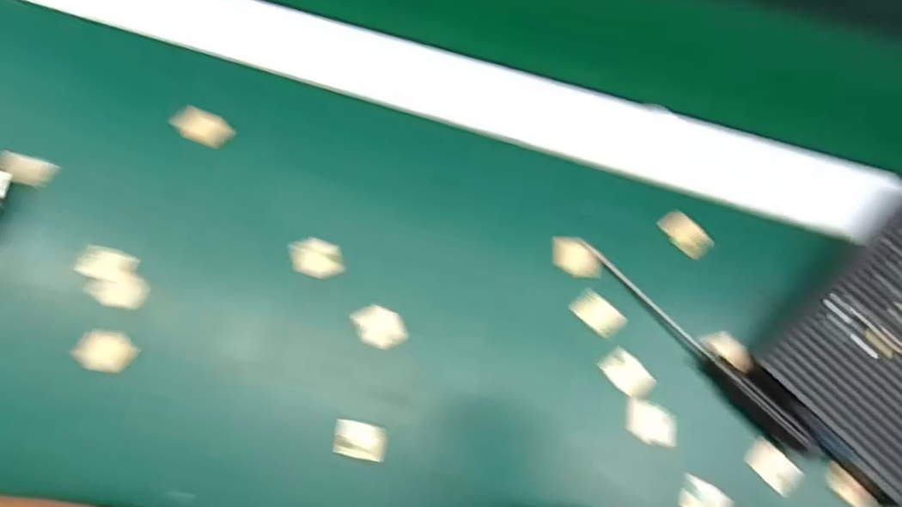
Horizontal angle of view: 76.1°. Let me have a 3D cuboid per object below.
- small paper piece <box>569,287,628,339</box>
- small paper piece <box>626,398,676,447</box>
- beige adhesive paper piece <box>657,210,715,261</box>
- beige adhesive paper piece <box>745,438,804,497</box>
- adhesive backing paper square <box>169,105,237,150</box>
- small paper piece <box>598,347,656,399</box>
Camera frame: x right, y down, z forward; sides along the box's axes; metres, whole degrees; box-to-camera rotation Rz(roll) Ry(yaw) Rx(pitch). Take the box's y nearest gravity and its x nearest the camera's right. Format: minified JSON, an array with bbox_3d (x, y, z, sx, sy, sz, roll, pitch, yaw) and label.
[{"bbox_3d":[0.073,0.030,0.287,0.025,0.007,0.015,41,77,12],"label":"small paper piece"},{"bbox_3d":[0.095,0.080,0.273,0.025,0.004,0.019,10,81,-9],"label":"small paper piece"},{"bbox_3d":[0.122,-0.010,0.301,0.016,0.006,0.028,-42,76,-12],"label":"beige adhesive paper piece"},{"bbox_3d":[0.149,0.099,0.266,0.014,0.006,0.023,-43,77,-12],"label":"beige adhesive paper piece"},{"bbox_3d":[-0.138,-0.070,0.322,0.031,0.004,0.018,17,91,-38],"label":"adhesive backing paper square"},{"bbox_3d":[0.085,0.058,0.277,0.017,0.005,0.026,-43,77,-12],"label":"small paper piece"}]

